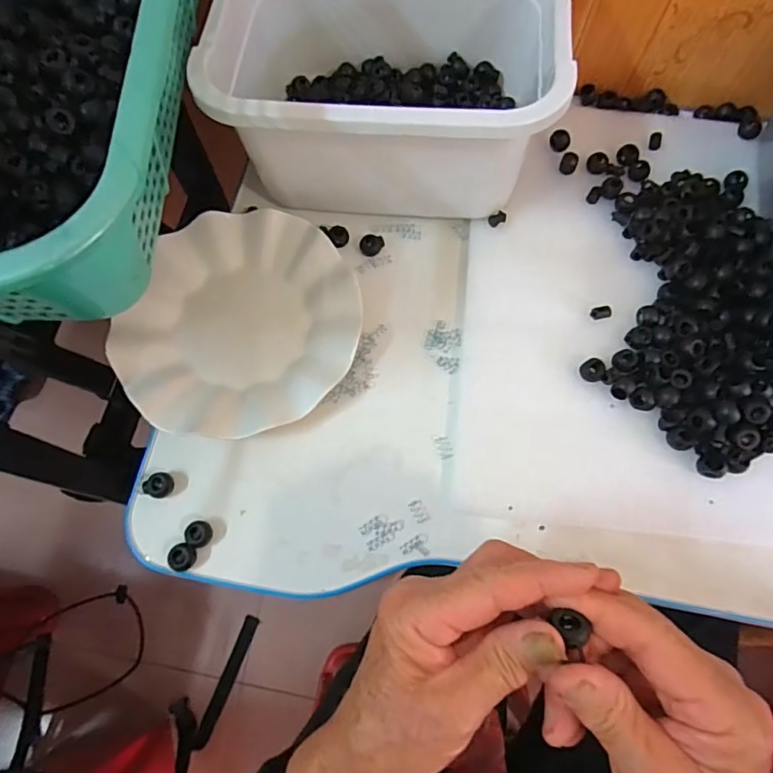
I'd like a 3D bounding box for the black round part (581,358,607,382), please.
[{"bbox_3d":[0.152,-0.012,0.378,0.015,0.009,0.017,-40,78,-10],"label":"black round part"}]

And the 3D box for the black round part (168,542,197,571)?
[{"bbox_3d":[-0.137,0.114,0.345,0.016,0.010,0.017,0,74,0],"label":"black round part"}]

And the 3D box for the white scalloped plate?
[{"bbox_3d":[-0.109,-0.050,0.391,0.171,0.025,0.181,0,74,0],"label":"white scalloped plate"}]

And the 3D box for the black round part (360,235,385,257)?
[{"bbox_3d":[-0.012,-0.118,0.426,0.016,0.010,0.018,42,78,10],"label":"black round part"}]

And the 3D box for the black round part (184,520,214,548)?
[{"bbox_3d":[-0.128,0.100,0.351,0.016,0.011,0.017,0,74,0],"label":"black round part"}]

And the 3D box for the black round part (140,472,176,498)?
[{"bbox_3d":[-0.160,0.069,0.358,0.019,0.012,0.017,-6,74,-2],"label":"black round part"}]

